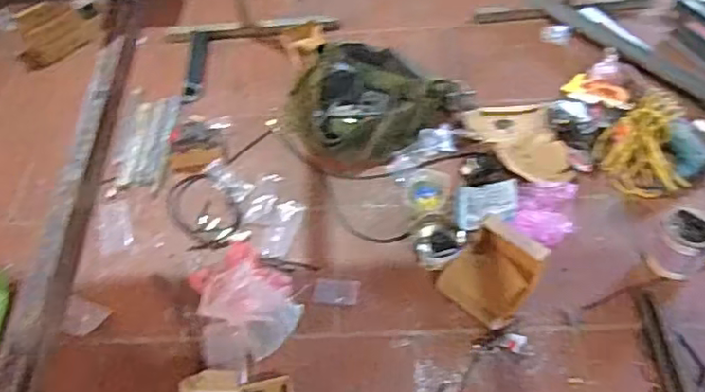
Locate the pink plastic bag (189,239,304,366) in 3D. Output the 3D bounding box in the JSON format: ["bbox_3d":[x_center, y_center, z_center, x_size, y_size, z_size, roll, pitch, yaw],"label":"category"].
[{"bbox_3d":[-0.280,0.219,1.581,0.249,0.171,0.345,-17,53,-8],"label":"pink plastic bag"}]

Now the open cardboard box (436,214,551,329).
[{"bbox_3d":[0.370,0.195,1.638,0.199,0.065,0.244,34,62,26],"label":"open cardboard box"}]

